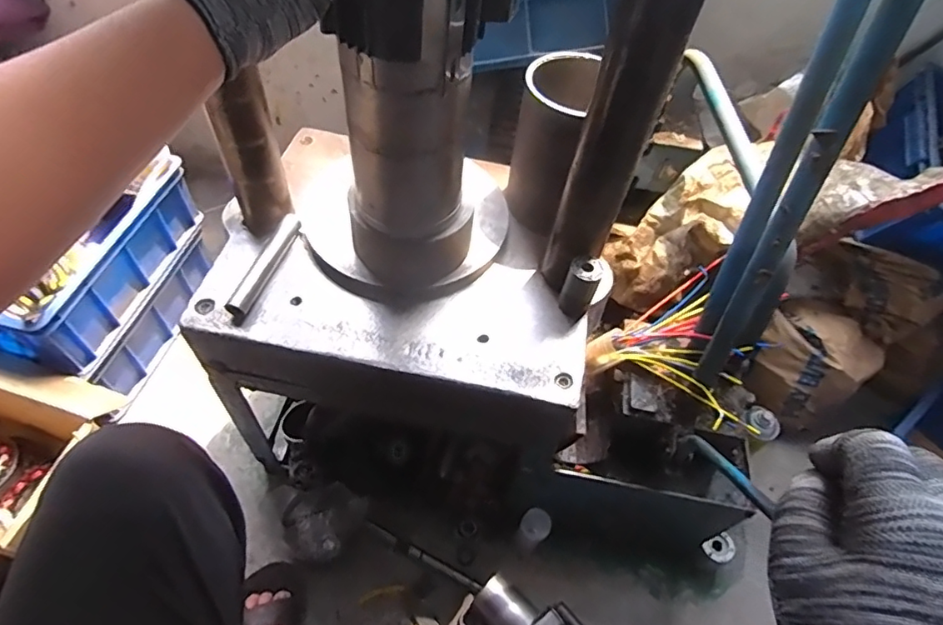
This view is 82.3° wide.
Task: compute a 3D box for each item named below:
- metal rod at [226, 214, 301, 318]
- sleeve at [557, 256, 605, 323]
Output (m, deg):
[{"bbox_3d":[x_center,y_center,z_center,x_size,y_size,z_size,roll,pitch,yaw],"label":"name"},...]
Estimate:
[{"bbox_3d":[-0.244,-0.059,0.649,0.019,0.024,0.150,15,54,5],"label":"metal rod"},{"bbox_3d":[0.129,-0.029,0.643,0.039,0.075,0.038,3,54,-4],"label":"sleeve"}]

